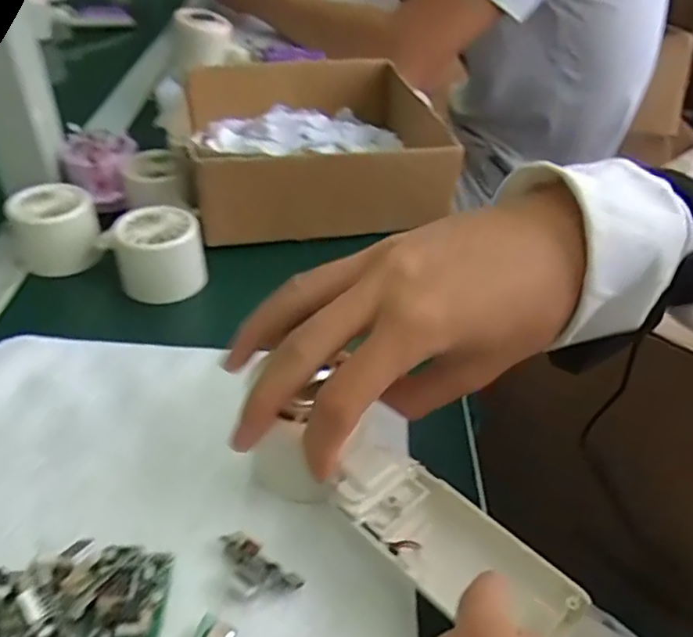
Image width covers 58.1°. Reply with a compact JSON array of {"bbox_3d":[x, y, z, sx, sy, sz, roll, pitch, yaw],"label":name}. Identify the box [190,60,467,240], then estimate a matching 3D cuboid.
[{"bbox_3d":[-0.035,-0.169,0.554,0.197,0.066,0.248,-9,42,-11],"label":"box"}]

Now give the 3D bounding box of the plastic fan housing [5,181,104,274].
[{"bbox_3d":[-0.209,-0.063,0.446,0.059,0.046,0.054,-20,45,-22],"label":"plastic fan housing"}]

